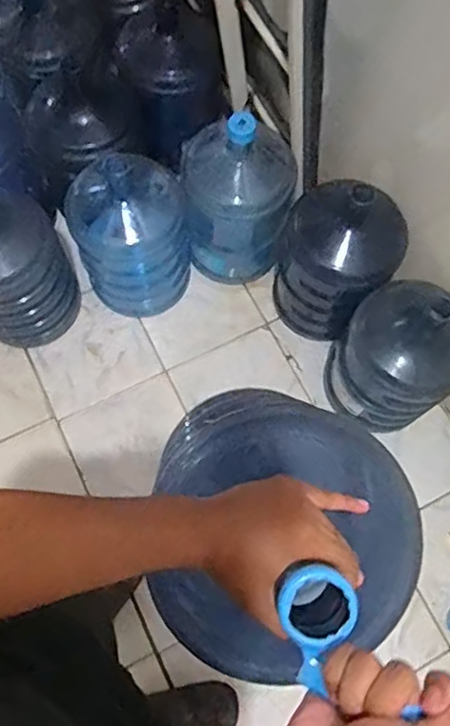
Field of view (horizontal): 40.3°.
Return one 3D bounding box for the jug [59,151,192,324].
[{"bbox_3d":[-0.224,-0.313,1.474,0.270,0.406,0.278,-21,75,-7],"label":"jug"}]

